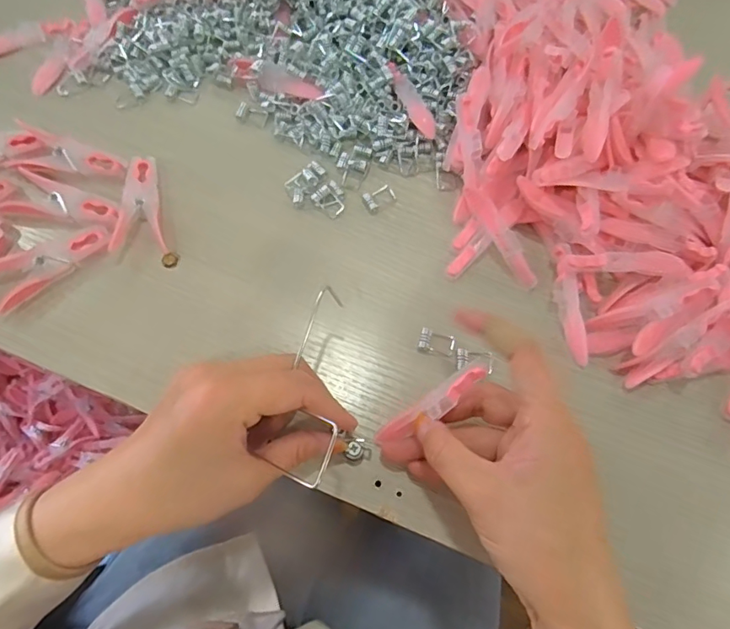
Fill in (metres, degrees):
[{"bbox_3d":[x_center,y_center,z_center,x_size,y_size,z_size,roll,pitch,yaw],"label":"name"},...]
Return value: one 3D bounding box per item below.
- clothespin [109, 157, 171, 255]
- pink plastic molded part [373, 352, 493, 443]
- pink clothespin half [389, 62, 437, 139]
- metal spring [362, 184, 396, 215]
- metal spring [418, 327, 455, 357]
[{"bbox_3d":[-0.151,-0.077,0.340,0.034,0.007,0.074,5,68,-20],"label":"clothespin"},{"bbox_3d":[0.037,0.049,0.268,0.076,0.009,0.013,-42,73,22],"label":"pink plastic molded part"},{"bbox_3d":[0.034,-0.160,0.372,0.016,0.008,0.068,-25,73,-10],"label":"pink clothespin half"},{"bbox_3d":[0.011,-0.084,0.355,0.025,0.006,0.016,-35,75,-13],"label":"metal spring"},{"bbox_3d":[0.046,0.018,0.318,0.023,0.007,0.014,14,70,3],"label":"metal spring"}]

